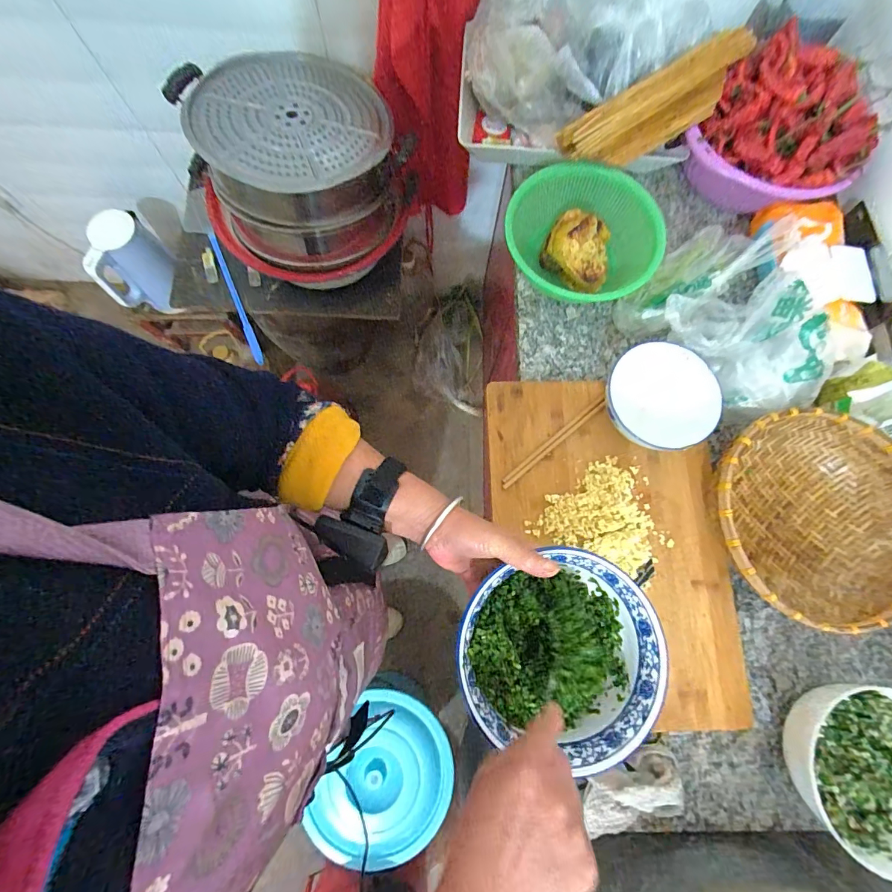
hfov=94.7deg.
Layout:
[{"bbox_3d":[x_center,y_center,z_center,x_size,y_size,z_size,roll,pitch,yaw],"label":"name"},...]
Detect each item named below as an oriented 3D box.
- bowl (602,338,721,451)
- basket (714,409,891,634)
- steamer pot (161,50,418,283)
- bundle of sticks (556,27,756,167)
[{"bbox_3d":[0.294,-0.065,0.574,0.155,0.068,0.138,-13,77,-2],"label":"bowl"},{"bbox_3d":[0.480,0.096,0.554,0.260,0.097,0.260,-9,77,-1],"label":"basket"},{"bbox_3d":[-0.265,-0.498,0.747,0.358,0.219,0.292,-34,78,-7],"label":"steamer pot"},{"bbox_3d":[0.312,-0.506,0.611,0.285,0.072,0.080,-27,78,-6],"label":"bundle of sticks"}]

